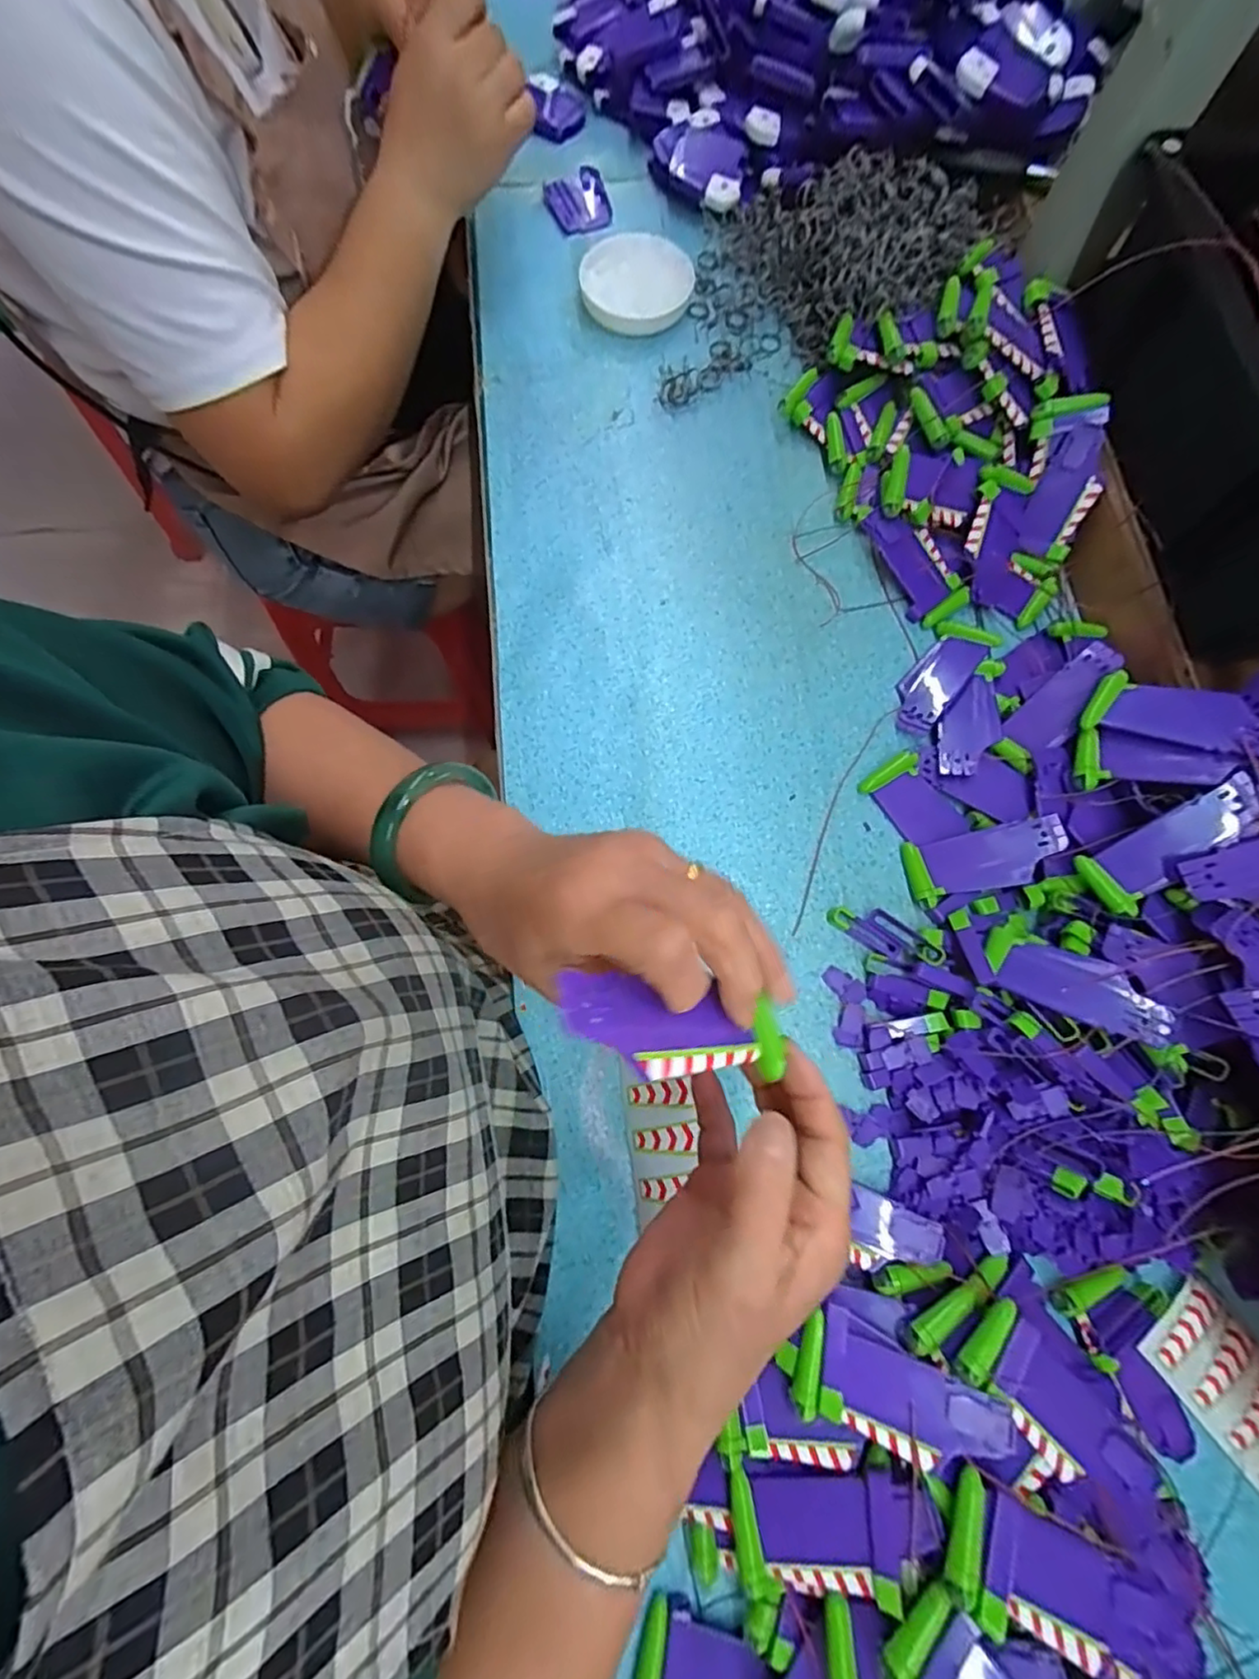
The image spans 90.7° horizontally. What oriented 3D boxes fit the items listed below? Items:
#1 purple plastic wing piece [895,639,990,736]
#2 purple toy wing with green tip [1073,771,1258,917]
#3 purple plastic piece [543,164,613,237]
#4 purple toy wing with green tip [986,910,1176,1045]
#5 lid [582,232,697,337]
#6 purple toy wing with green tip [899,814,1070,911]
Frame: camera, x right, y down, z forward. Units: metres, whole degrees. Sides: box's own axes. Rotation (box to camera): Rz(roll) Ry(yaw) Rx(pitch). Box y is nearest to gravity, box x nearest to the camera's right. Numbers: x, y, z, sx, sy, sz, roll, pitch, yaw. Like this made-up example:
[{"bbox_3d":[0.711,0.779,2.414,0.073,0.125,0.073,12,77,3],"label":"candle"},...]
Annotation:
[{"bbox_3d":[0.207,-0.107,0.424,0.037,0.008,0.077,34,80,28],"label":"purple plastic wing piece"},{"bbox_3d":[0.300,0.003,0.343,0.087,0.007,0.036,-44,78,25],"label":"purple toy wing with green tip"},{"bbox_3d":[-0.043,-0.558,0.543,0.054,0.015,0.061,-23,77,-8],"label":"purple plastic piece"},{"bbox_3d":[0.247,0.080,0.347,0.043,0.008,0.089,-45,48,-12],"label":"purple toy wing with green tip"},{"bbox_3d":[0.006,-0.454,0.508,0.087,0.019,0.084,0,75,-2],"label":"lid"},{"bbox_3d":[0.218,0.012,0.382,0.090,0.008,0.039,-19,76,15],"label":"purple toy wing with green tip"}]

